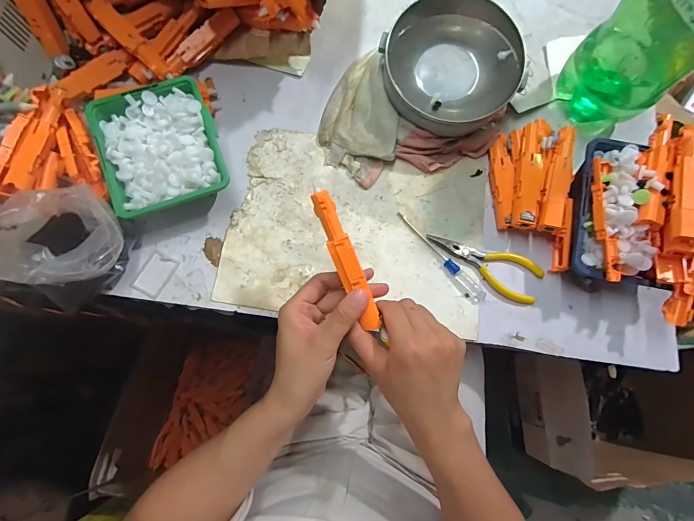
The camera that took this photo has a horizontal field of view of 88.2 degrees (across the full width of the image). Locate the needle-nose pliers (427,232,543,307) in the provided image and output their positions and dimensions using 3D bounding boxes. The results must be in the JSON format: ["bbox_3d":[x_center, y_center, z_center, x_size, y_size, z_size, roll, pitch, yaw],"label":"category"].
[{"bbox_3d":[0.149,0.001,0.392,0.129,0.008,0.045,26,77,6],"label":"needle-nose pliers"}]

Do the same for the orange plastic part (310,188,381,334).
[{"bbox_3d":[0.000,0.002,0.290,0.019,0.008,0.119,-23,102,-6],"label":"orange plastic part"}]

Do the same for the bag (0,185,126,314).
[{"bbox_3d":[-0.261,-0.012,0.332,0.079,0.081,0.107,41,79,9],"label":"bag"}]

